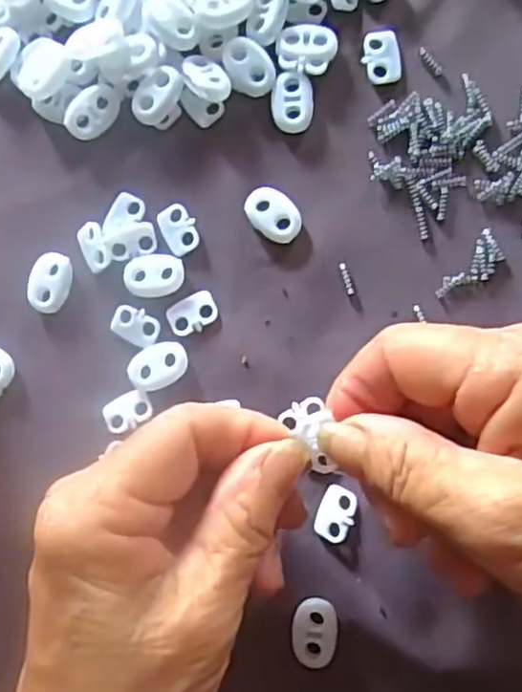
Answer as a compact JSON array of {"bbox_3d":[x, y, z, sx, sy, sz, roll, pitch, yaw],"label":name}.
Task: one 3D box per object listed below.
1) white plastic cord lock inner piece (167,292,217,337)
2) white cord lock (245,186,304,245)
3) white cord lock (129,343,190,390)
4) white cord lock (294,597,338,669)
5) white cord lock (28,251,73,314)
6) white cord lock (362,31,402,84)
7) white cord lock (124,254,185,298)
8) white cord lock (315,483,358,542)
[{"bbox_3d":[-0.025,-0.012,0.252,0.018,0.004,0.013,-26,84,5],"label":"white plastic cord lock inner piece"},{"bbox_3d":[0.005,-0.048,0.250,0.022,0.005,0.016,38,92,8],"label":"white cord lock"},{"bbox_3d":[-0.038,0.007,0.252,0.022,0.004,0.015,-31,83,4],"label":"white cord lock"},{"bbox_3d":[0.019,0.099,0.238,0.015,0.007,0.022,2,87,7],"label":"white cord lock"},{"bbox_3d":[-0.080,-0.024,0.260,0.015,0.005,0.022,17,89,8],"label":"white cord lock"},{"bbox_3d":[0.044,-0.105,0.248,0.013,0.004,0.019,-5,86,7],"label":"white cord lock"},{"bbox_3d":[-0.040,-0.026,0.254,0.021,0.004,0.016,3,87,7],"label":"white cord lock"},{"bbox_3d":[0.026,0.059,0.239,0.013,0.006,0.019,12,88,8],"label":"white cord lock"}]

